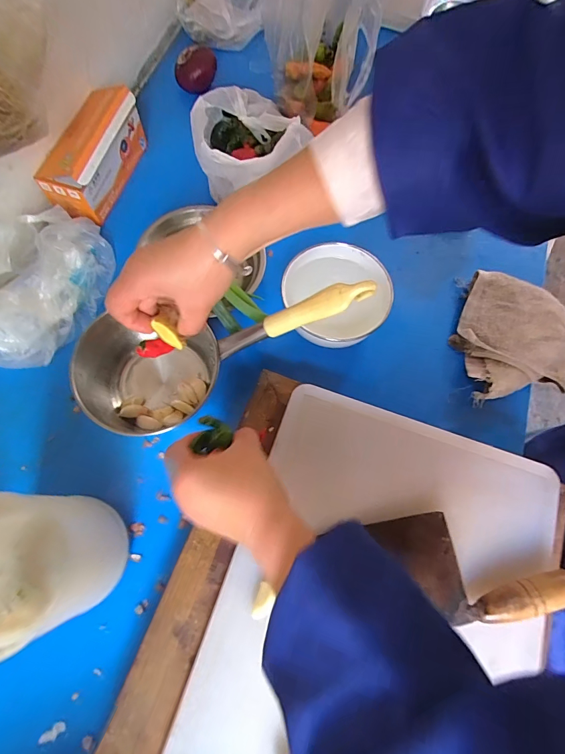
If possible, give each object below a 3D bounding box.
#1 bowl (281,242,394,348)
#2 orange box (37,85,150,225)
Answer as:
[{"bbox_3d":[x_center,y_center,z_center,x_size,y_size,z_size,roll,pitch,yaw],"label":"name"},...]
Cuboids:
[{"bbox_3d":[0.069,-0.104,0.512,0.142,0.052,0.145,1,72,-3],"label":"bowl"},{"bbox_3d":[-0.277,-0.330,0.562,0.079,0.085,0.184,19,71,7],"label":"orange box"}]

